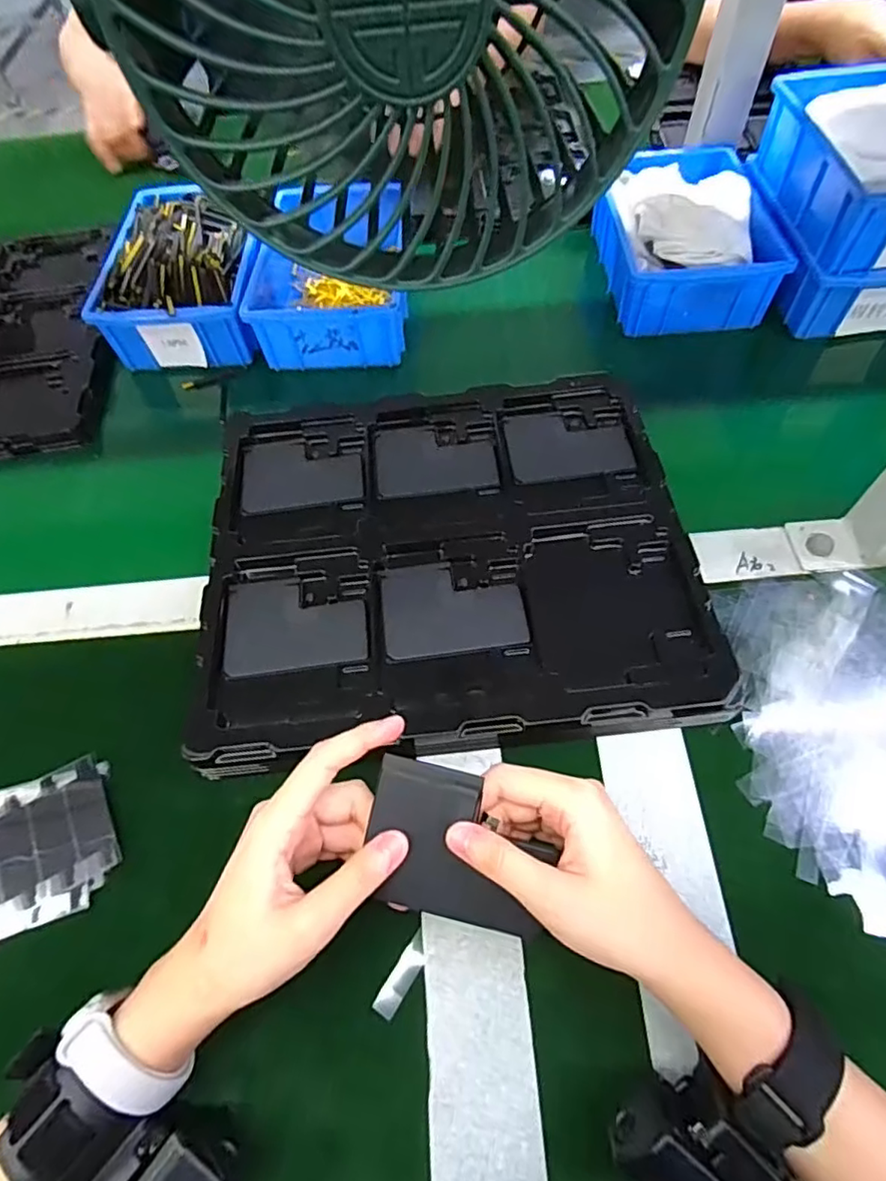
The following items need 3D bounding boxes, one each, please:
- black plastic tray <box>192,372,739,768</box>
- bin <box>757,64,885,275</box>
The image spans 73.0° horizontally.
[{"bbox_3d":[0.001,-0.028,0.419,0.317,0.033,0.279,-7,61,0],"label":"black plastic tray"},{"bbox_3d":[0.368,-0.364,0.513,0.143,0.064,0.215,-8,61,0],"label":"bin"}]

